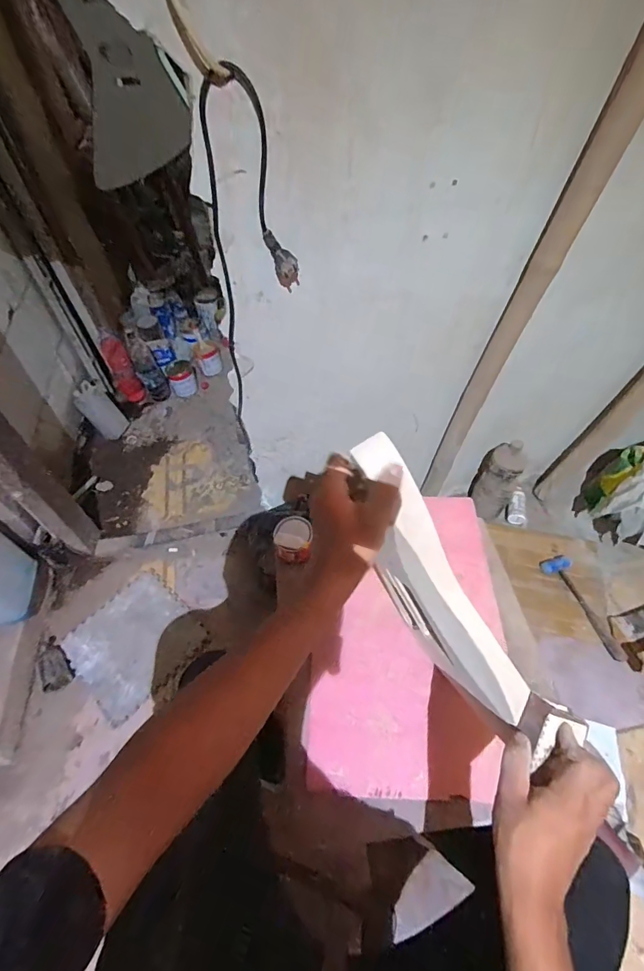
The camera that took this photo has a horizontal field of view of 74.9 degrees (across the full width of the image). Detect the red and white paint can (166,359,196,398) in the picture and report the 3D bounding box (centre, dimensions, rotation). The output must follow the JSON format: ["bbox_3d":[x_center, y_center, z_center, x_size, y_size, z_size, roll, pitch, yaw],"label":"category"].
[{"bbox_3d":[-0.573,-0.441,1.736,0.109,0.105,0.103,-17,55,-10],"label":"red and white paint can"}]

